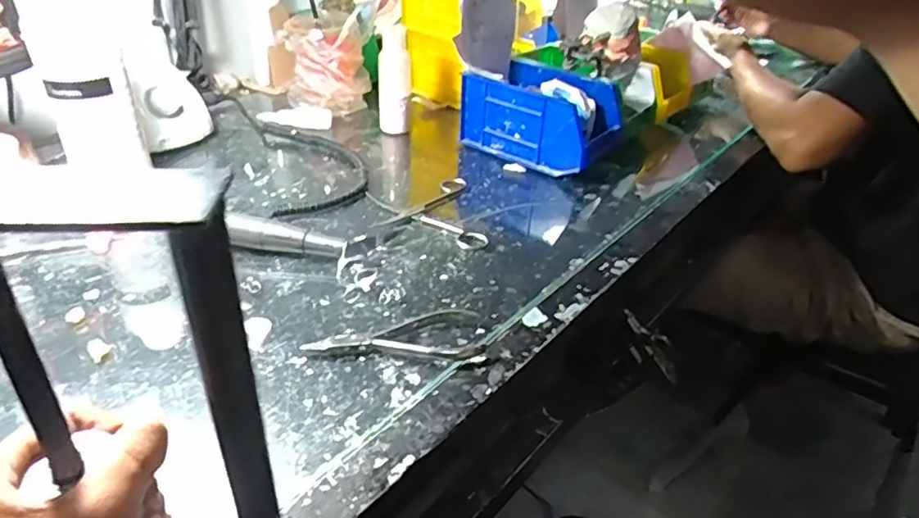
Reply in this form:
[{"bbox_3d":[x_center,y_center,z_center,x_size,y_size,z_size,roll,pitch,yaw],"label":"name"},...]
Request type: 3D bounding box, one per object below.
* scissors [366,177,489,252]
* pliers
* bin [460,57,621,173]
[{"bbox_3d":[-0.034,-0.046,0.574,0.102,0.007,0.130,-2,35,-10],"label":"scissors"},{"bbox_3d":[-0.046,0.053,0.424,0.122,0.008,0.050,0,35,-7],"label":"pliers"},{"bbox_3d":[0.094,-0.167,0.695,0.166,0.088,0.109,25,39,27],"label":"bin"}]

